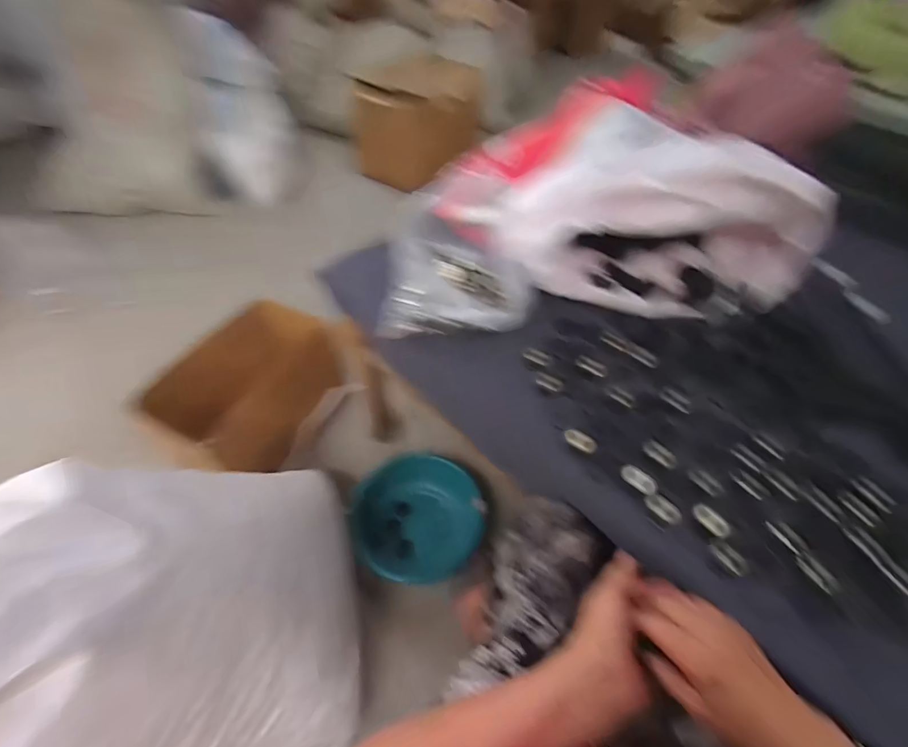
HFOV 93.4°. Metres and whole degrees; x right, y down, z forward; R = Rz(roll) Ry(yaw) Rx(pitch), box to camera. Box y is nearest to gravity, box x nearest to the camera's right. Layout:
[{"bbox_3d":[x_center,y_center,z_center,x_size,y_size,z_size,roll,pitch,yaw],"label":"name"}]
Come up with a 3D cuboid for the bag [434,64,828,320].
[{"bbox_3d":[0.261,-0.309,0.711,0.450,0.179,0.489,-16,53,-16],"label":"bag"}]

